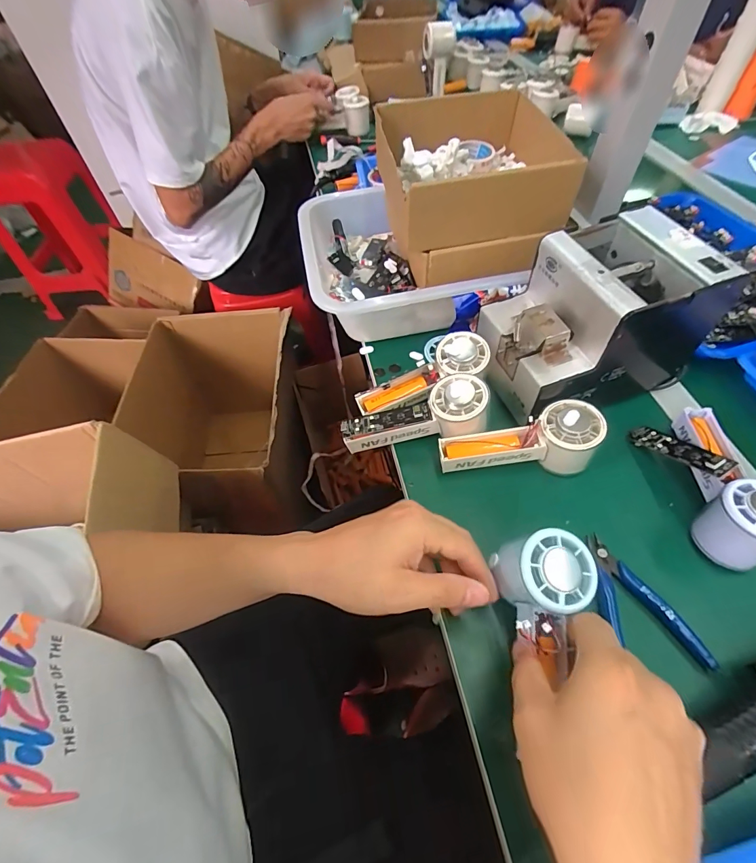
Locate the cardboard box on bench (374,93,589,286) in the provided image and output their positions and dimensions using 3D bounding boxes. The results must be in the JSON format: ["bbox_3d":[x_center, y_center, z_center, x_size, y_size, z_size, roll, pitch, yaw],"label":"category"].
[{"bbox_3d":[0.106,-0.289,0.510,0.188,0.150,0.208,-10,54,-4],"label":"cardboard box on bench"}]

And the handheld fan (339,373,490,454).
[{"bbox_3d":[0.039,-0.011,0.421,0.153,0.042,0.058,-16,54,14],"label":"handheld fan"}]

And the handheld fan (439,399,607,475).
[{"bbox_3d":[0.140,0.013,0.404,0.150,0.059,0.049,-11,54,13],"label":"handheld fan"}]

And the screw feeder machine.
[{"bbox_3d":[0.214,-0.118,0.408,0.174,0.127,0.125,-17,55,-9],"label":"screw feeder machine"}]

